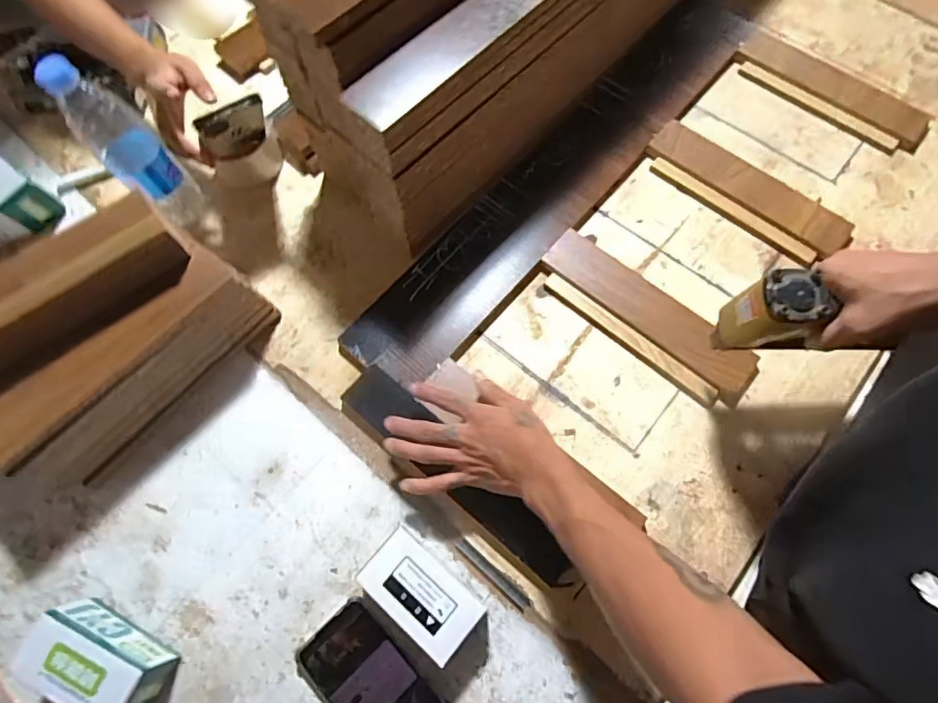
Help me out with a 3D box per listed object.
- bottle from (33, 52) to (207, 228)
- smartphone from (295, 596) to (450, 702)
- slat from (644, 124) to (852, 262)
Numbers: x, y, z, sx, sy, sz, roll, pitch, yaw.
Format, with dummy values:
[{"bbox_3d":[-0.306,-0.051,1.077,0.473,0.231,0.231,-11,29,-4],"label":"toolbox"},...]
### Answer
[{"bbox_3d":[-0.376,-0.223,0.584,0.068,0.207,0.069,42,75,16],"label":"bottle"},{"bbox_3d":[-0.080,0.318,0.473,0.086,0.017,0.169,-40,72,-14],"label":"smartphone"},{"bbox_3d":[0.359,-0.211,0.680,0.263,0.011,0.092,39,74,16],"label":"slat"}]

